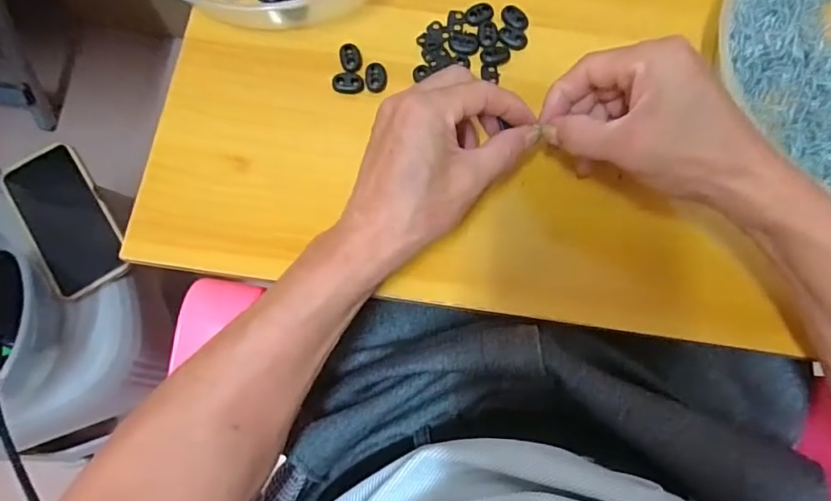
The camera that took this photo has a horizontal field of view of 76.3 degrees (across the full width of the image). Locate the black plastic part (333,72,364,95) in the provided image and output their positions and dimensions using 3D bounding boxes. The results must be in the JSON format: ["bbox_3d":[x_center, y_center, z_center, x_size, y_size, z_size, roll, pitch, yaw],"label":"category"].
[{"bbox_3d":[-0.047,-0.120,0.377,0.022,0.004,0.013,1,76,0],"label":"black plastic part"}]

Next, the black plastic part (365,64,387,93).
[{"bbox_3d":[-0.028,-0.124,0.378,0.015,0.004,0.022,-1,76,-1],"label":"black plastic part"}]

